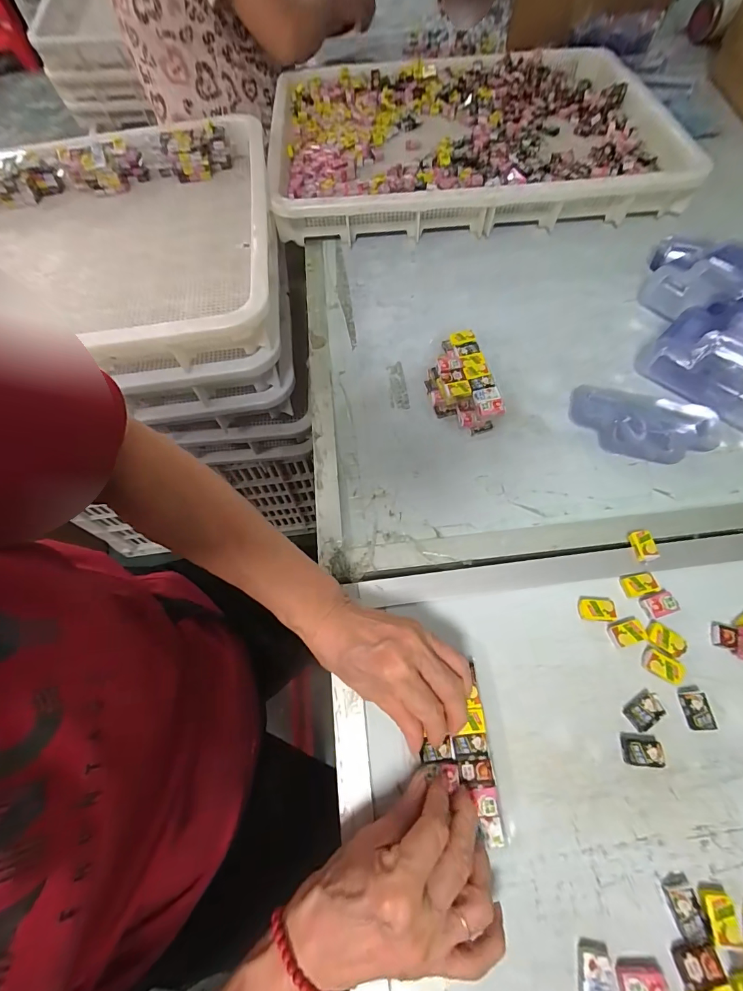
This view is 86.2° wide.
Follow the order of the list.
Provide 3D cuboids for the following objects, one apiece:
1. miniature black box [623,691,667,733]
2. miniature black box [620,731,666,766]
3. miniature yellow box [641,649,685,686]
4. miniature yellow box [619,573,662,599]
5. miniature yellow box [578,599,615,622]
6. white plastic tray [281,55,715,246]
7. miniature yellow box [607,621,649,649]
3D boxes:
[{"bbox_3d":[0.209,0.164,0.303,0.029,0.006,0.020,-31,66,-13],"label":"miniature black box"},{"bbox_3d":[0.200,0.188,0.293,0.026,0.008,0.021,4,63,4],"label":"miniature black box"},{"bbox_3d":[0.231,0.136,0.315,0.029,0.005,0.018,28,67,16],"label":"miniature yellow box"},{"bbox_3d":[0.233,0.077,0.345,0.029,0.007,0.019,-13,63,-4],"label":"miniature yellow box"},{"bbox_3d":[0.191,0.097,0.337,0.026,0.009,0.018,2,63,4],"label":"miniature yellow box"},{"bbox_3d":[0.144,-0.593,0.659,0.612,0.066,0.474,-4,63,0],"label":"white plastic tray"},{"bbox_3d":[0.210,0.114,0.327,0.027,0.005,0.017,-15,63,-5],"label":"miniature yellow box"}]

